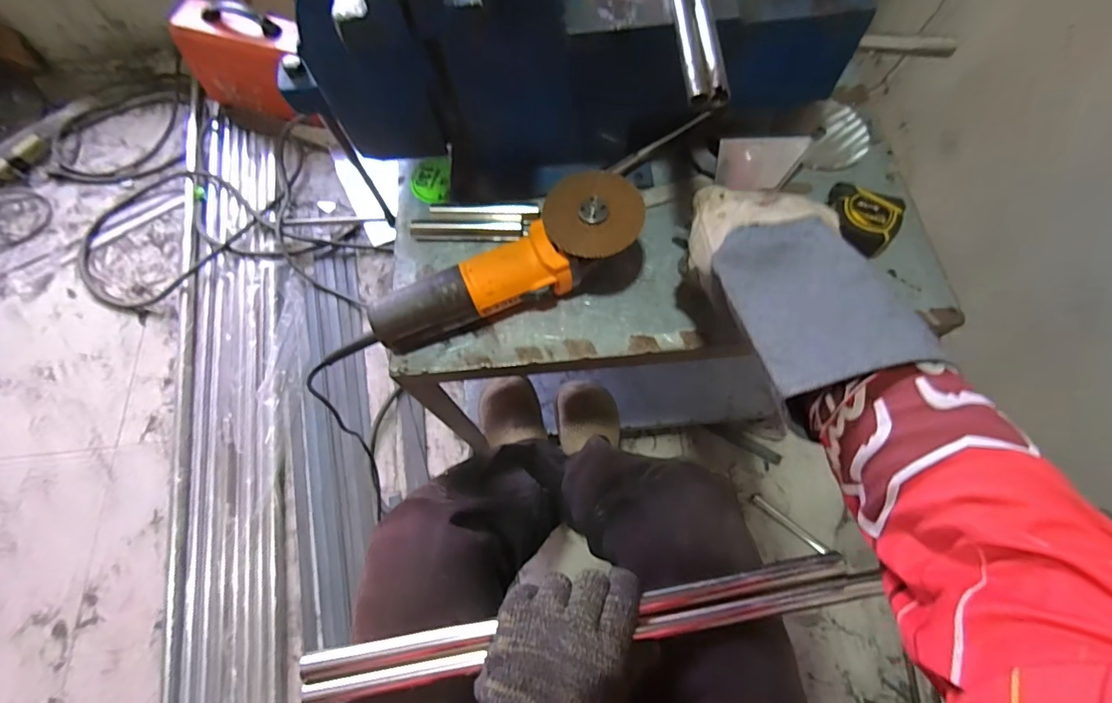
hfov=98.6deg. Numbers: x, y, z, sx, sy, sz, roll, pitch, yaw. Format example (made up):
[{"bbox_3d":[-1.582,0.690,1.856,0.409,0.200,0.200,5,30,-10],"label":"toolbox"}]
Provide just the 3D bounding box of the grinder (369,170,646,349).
[{"bbox_3d":[-0.051,-0.083,0.489,0.293,0.074,0.082,-27,74,4],"label":"grinder"}]

